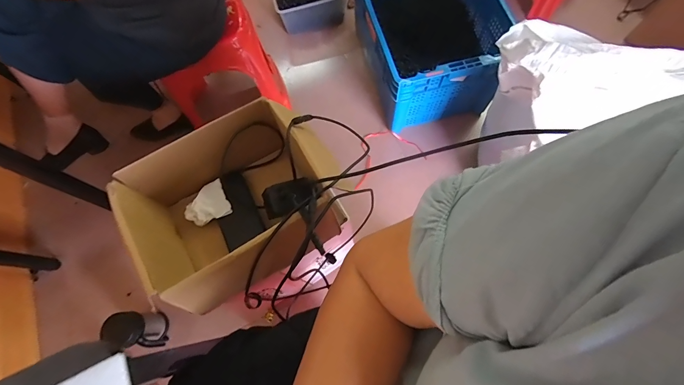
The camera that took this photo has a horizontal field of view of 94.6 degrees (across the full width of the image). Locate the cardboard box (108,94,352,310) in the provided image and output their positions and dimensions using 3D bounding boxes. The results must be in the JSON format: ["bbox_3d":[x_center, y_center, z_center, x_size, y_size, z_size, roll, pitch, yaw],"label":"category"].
[{"bbox_3d":[-0.160,0.018,0.544,0.324,0.184,0.261,-32,72,-10],"label":"cardboard box"}]

